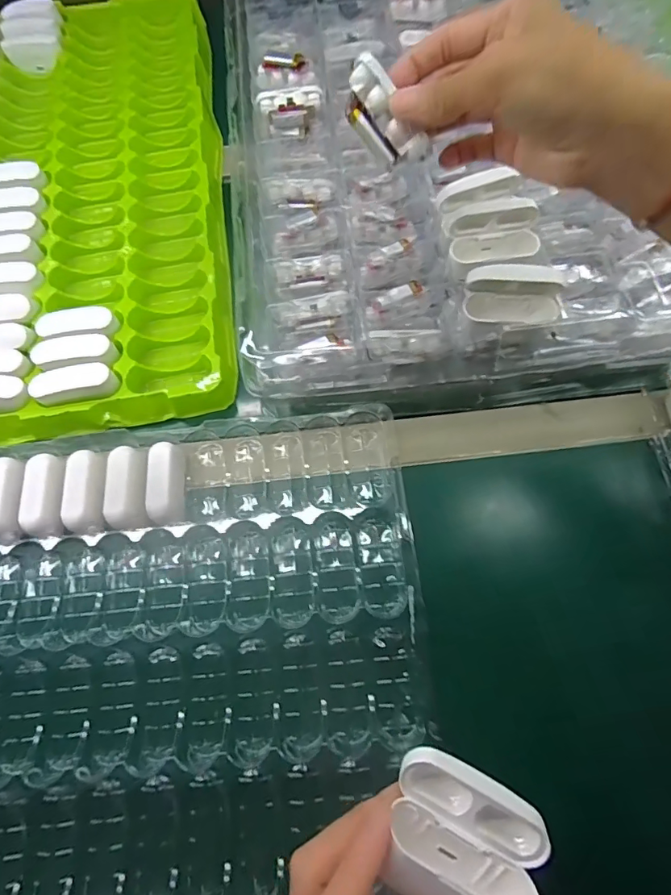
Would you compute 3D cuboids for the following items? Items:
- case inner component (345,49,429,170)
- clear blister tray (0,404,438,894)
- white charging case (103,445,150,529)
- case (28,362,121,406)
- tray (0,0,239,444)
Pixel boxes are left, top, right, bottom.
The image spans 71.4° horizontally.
[{"bbox_3d":[0.026,-0.186,0.264,0.027,0.013,0.059,-46,111,-14],"label":"case inner component"},{"bbox_3d":[-0.220,0.175,0.304,0.556,0.033,0.379,-6,70,0],"label":"clear blister tray"},{"bbox_3d":[-0.157,0.031,0.356,0.029,0.018,0.062,-7,68,0],"label":"white charging case"},{"bbox_3d":[-0.212,-0.051,0.382,0.064,0.020,0.030,-9,68,-1],"label":"case"},{"bbox_3d":[-0.311,-0.271,0.475,0.383,0.042,0.564,-8,68,-1],"label":"tray"}]

